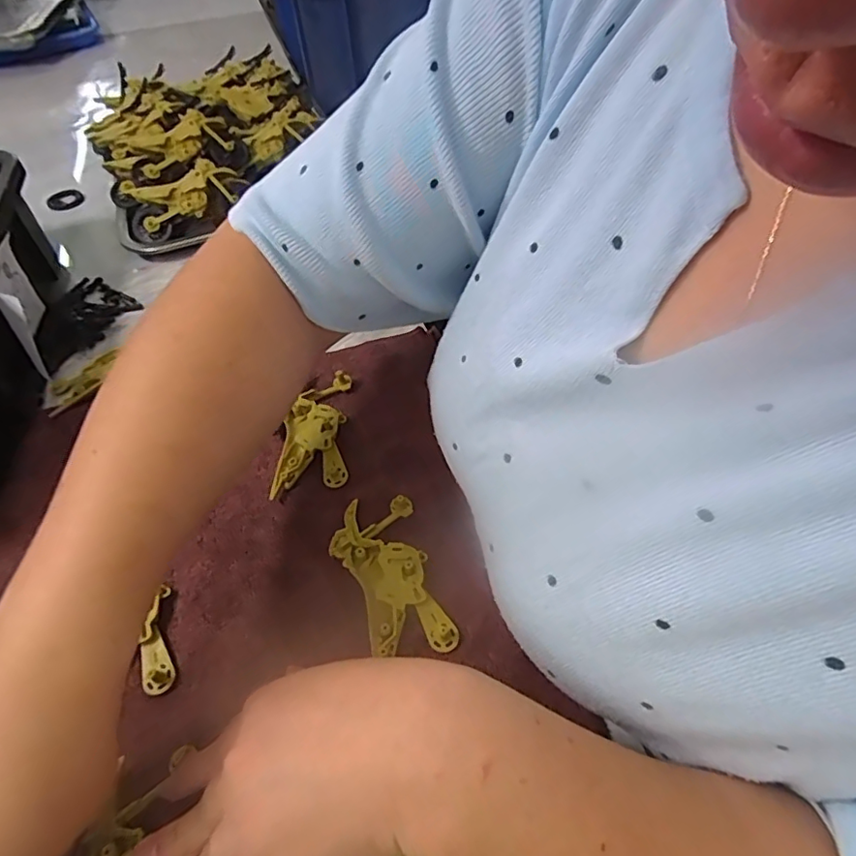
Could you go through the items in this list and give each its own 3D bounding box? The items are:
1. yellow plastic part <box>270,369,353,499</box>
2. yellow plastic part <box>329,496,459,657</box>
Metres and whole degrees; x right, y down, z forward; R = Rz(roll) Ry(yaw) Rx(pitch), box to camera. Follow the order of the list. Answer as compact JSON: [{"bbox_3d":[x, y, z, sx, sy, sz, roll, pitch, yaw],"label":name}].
[{"bbox_3d":[-0.078,0.002,0.384,0.049,0.015,0.100,0,49,2],"label":"yellow plastic part"},{"bbox_3d":[-0.023,0.085,0.314,0.051,0.016,0.093,-15,50,-11],"label":"yellow plastic part"}]

